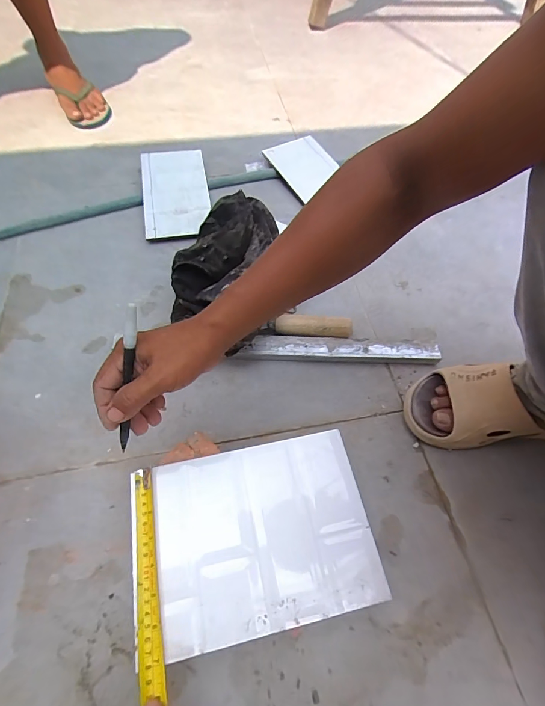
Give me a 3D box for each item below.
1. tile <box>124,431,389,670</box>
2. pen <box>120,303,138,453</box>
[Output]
[{"bbox_3d":[-0.021,0.193,0.382,0.246,0.011,0.176,-10,61,-8],"label":"tile"},{"bbox_3d":[-0.132,0.027,0.322,0.008,0.149,0.006,14,21,5],"label":"pen"}]

